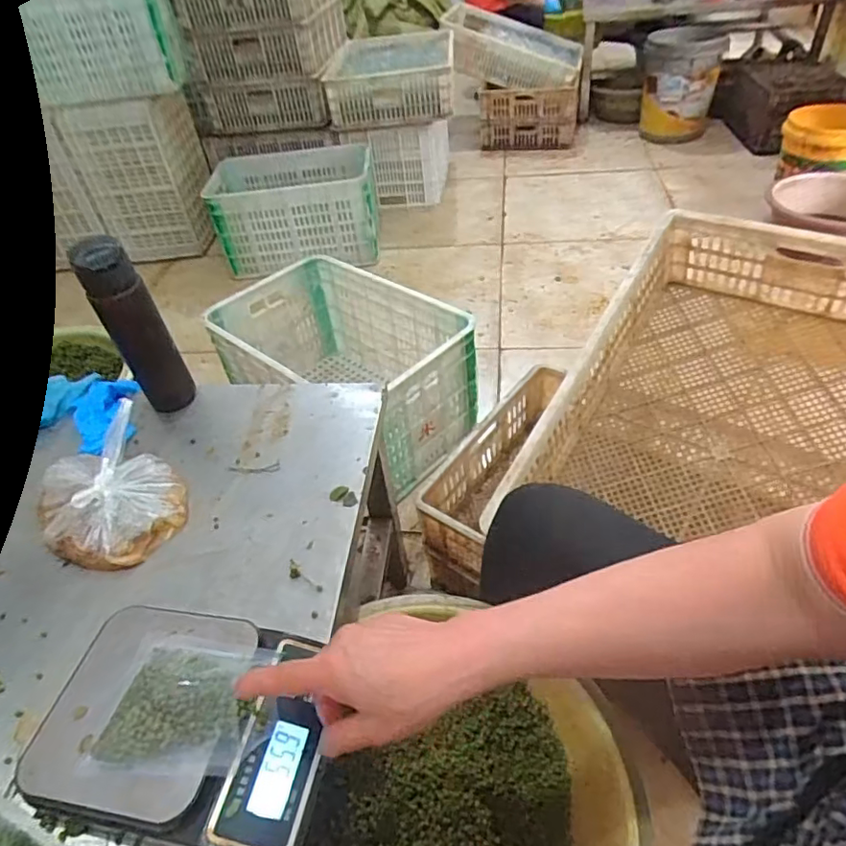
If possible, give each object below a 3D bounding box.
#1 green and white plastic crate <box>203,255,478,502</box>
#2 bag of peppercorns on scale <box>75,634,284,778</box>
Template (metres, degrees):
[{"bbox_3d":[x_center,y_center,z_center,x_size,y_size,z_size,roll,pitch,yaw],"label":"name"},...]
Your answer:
[{"bbox_3d":[-0.182,-0.105,1.306,0.548,0.321,0.353,31,55,33],"label":"green and white plastic crate"},{"bbox_3d":[-0.177,0.204,0.422,0.128,0.055,0.096,5,45,13],"label":"bag of peppercorns on scale"}]

